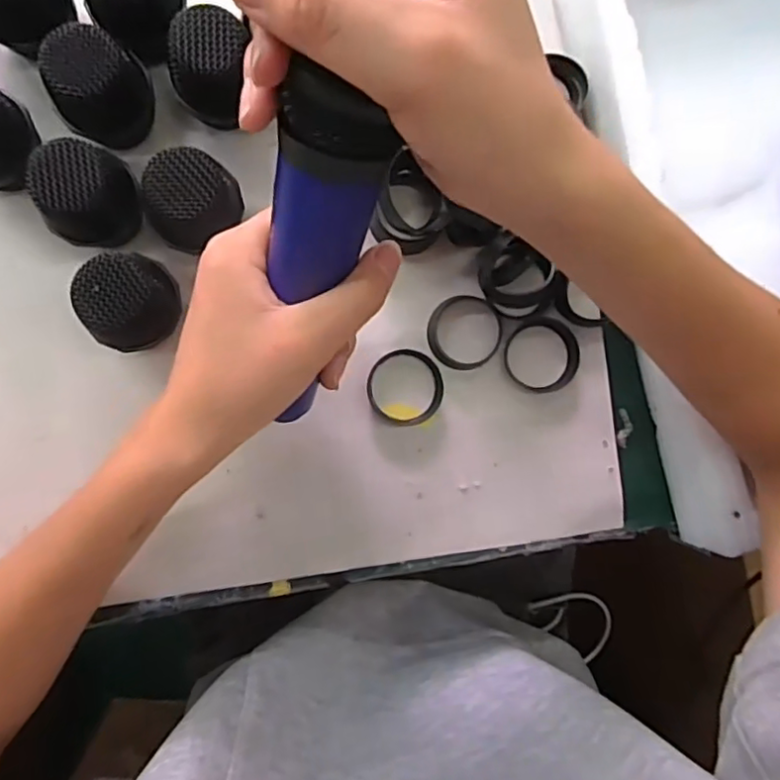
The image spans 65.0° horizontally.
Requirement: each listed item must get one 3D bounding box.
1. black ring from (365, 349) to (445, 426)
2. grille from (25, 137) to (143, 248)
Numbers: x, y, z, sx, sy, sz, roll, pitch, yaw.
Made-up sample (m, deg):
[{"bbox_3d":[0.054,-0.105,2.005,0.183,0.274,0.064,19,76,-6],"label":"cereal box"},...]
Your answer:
[{"bbox_3d":[0.009,-0.001,0.355,0.044,0.007,0.042,0,89,-7],"label":"black ring"},{"bbox_3d":[-0.150,-0.096,0.311,0.042,0.060,0.039,-16,91,-7],"label":"grille"}]

